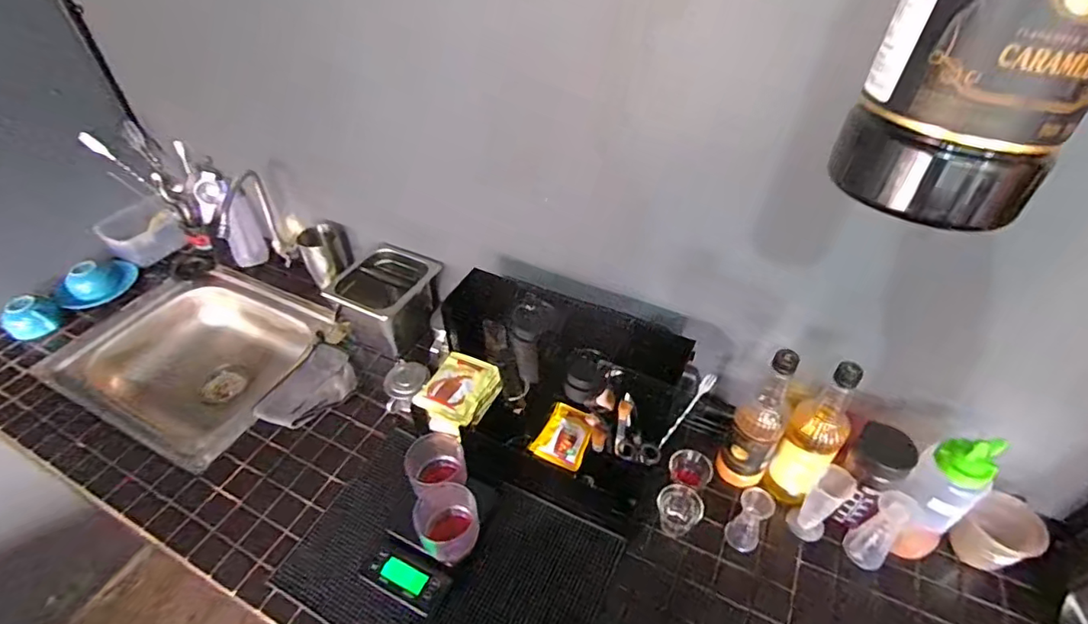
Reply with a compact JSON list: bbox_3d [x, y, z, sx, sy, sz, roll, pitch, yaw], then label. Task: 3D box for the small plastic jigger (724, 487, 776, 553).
[{"bbox_3d":[0.292,0.298,0.764,0.046,0.110,0.043,-1,44,1],"label":"small plastic jigger"}]

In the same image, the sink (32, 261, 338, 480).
[{"bbox_3d":[-0.710,0.136,1.190,0.511,0.200,0.421,20,48,21],"label":"sink"}]

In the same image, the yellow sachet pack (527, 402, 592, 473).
[{"bbox_3d":[0.034,0.186,0.818,0.079,0.022,0.097,17,47,19],"label":"yellow sachet pack"}]

